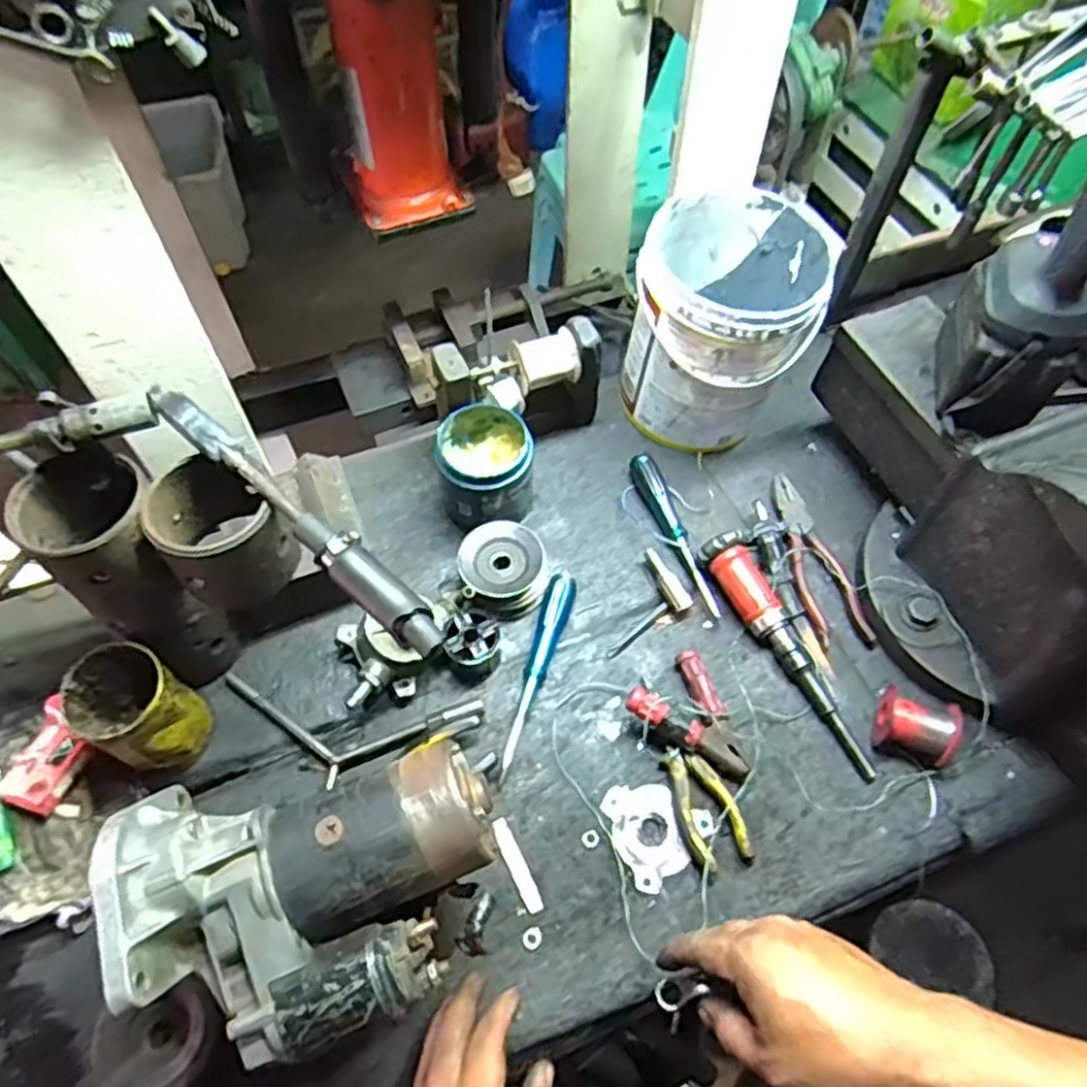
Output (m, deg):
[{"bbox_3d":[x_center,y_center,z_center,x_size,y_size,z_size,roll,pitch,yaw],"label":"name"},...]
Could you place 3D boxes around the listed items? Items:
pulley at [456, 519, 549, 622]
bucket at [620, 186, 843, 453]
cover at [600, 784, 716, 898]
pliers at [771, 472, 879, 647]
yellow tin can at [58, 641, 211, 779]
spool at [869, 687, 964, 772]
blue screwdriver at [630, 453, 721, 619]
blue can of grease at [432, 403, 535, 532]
[{"bbox_3d":[-0.038,0.026,0.730,0.082,0.046,0.085,0,58,0],"label":"pulley"},{"bbox_3d":[0.179,-0.214,0.783,0.167,0.212,0.171,0,58,0],"label":"bucket"},{"bbox_3d":[0.097,0.234,0.635,0.078,0.010,0.082,-23,60,-14],"label":"cover"},{"bbox_3d":[0.267,0.013,0.751,0.057,0.011,0.190,-7,58,-4],"label":"pliers"},{"bbox_3d":[-0.326,0.134,0.614,0.085,0.101,0.075,28,62,17],"label":"yellow tin can"},{"bbox_3d":[0.321,0.156,0.650,0.067,0.050,0.056,18,59,11],"label":"spool"},{"bbox_3d":[0.135,-0.014,0.759,0.026,0.029,0.182,-20,60,-12],"label":"blue screwdriver"},{"bbox_3d":[-0.055,-0.073,0.754,0.087,0.103,0.085,0,58,0],"label":"blue can of grease"}]

